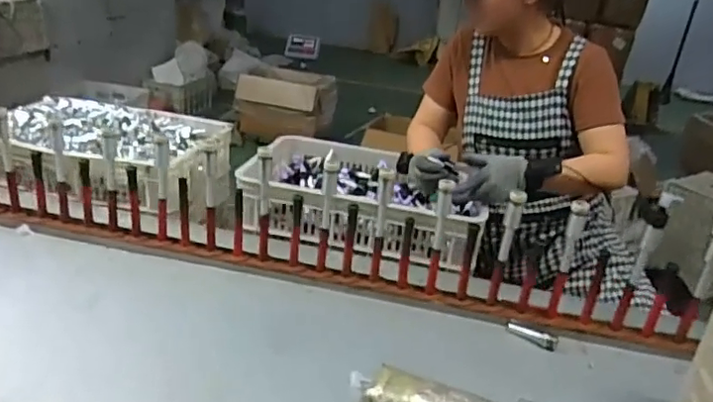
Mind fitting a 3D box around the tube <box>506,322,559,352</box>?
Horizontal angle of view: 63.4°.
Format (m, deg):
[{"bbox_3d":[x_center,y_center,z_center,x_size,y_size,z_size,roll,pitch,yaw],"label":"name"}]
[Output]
[{"bbox_3d":[0.292,0.221,0.960,0.082,0.023,0.027,19,30,25],"label":"tube"}]

